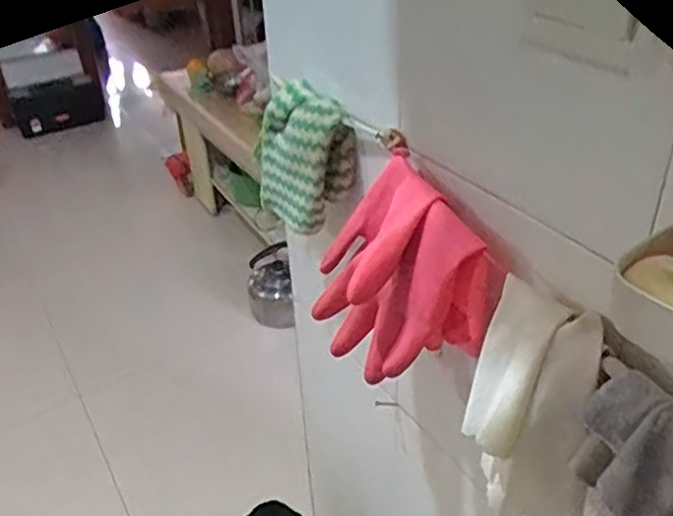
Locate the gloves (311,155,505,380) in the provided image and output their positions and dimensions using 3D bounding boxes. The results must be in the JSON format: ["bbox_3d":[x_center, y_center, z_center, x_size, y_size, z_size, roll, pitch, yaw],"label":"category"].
[{"bbox_3d":[0.049,0.021,0.558,0.094,0.152,0.157,-19,37,-21],"label":"gloves"}]

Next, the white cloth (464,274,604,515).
[{"bbox_3d":[0.131,0.099,0.452,0.079,0.131,0.095,5,35,12],"label":"white cloth"}]

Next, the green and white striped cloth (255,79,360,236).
[{"bbox_3d":[-0.036,-0.102,0.694,0.057,0.139,0.114,-25,40,-28],"label":"green and white striped cloth"}]

